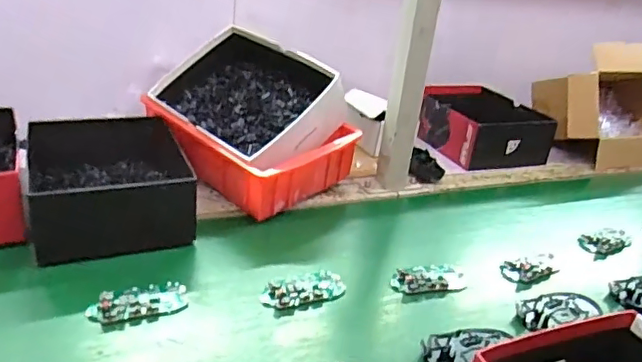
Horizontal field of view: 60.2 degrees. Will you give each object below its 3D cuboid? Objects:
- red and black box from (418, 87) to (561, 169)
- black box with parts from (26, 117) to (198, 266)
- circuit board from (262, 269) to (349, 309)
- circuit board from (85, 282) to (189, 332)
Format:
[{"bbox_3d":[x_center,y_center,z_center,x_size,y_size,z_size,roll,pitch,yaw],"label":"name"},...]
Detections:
[{"bbox_3d":[0.310,-0.100,1.066,0.193,0.086,0.181,-8,31,-23],"label":"red and black box"},{"bbox_3d":[-0.283,-0.001,0.729,0.173,0.097,0.241,-6,30,-26],"label":"black box with parts"},{"bbox_3d":[-0.021,0.124,0.640,0.098,0.012,0.051,-8,30,-29],"label":"circuit board"},{"bbox_3d":[-0.192,0.130,0.585,0.097,0.014,0.046,-6,30,-26],"label":"circuit board"}]

